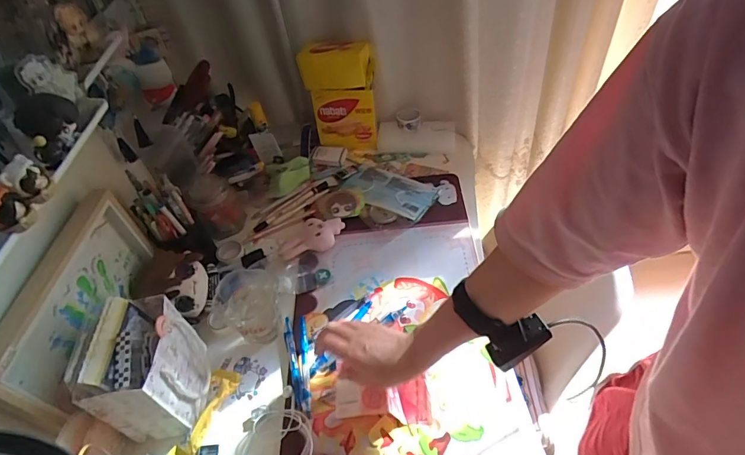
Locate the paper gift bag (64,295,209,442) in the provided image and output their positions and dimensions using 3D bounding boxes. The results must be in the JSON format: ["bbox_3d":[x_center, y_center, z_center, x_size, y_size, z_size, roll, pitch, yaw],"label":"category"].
[{"bbox_3d":[-0.275,0.173,0.541,0.078,0.157,0.129,-4,49,3],"label":"paper gift bag"}]

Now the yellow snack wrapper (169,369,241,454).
[{"bbox_3d":[-0.217,0.245,0.563,0.037,0.029,0.120,17,66,19],"label":"yellow snack wrapper"}]

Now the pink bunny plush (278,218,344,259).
[{"bbox_3d":[-0.104,0.016,0.749,0.114,0.031,0.056,-14,49,-6],"label":"pink bunny plush"}]

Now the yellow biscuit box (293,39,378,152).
[{"bbox_3d":[-0.060,-0.245,0.849,0.134,0.215,0.054,-3,49,4],"label":"yellow biscuit box"}]

